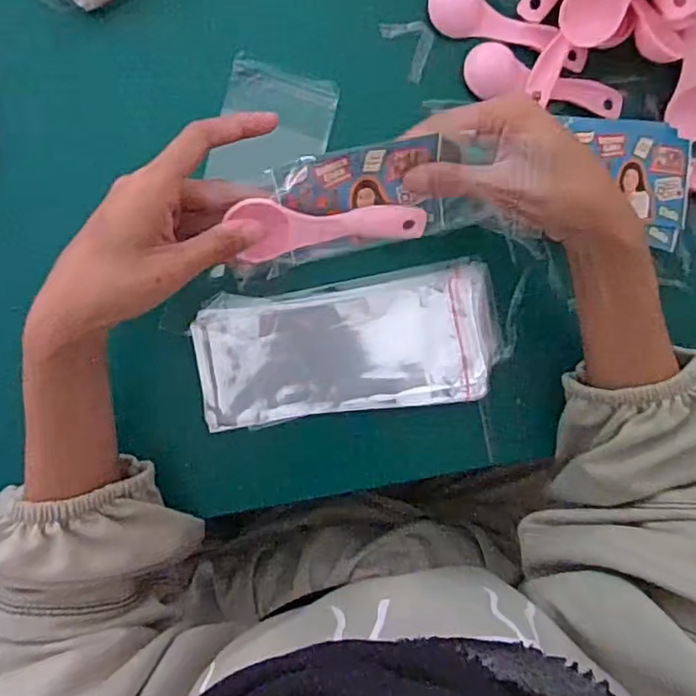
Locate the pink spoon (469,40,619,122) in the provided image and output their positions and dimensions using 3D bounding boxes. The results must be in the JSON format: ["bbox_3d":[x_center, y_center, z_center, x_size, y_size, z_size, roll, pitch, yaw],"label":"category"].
[{"bbox_3d":[0.135,-0.182,0.400,0.112,0.017,0.033,6,94,-8],"label":"pink spoon"}]

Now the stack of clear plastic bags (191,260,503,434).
[{"bbox_3d":[0.004,0.000,0.386,0.199,0.017,0.087,-9,96,-6],"label":"stack of clear plastic bags"}]

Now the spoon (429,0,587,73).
[{"bbox_3d":[0.108,-0.211,0.391,0.112,0.017,0.035,21,92,-8],"label":"spoon"}]

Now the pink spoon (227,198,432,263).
[{"bbox_3d":[-0.009,-0.066,0.324,0.107,0.019,0.028,-6,96,-16],"label":"pink spoon"}]

